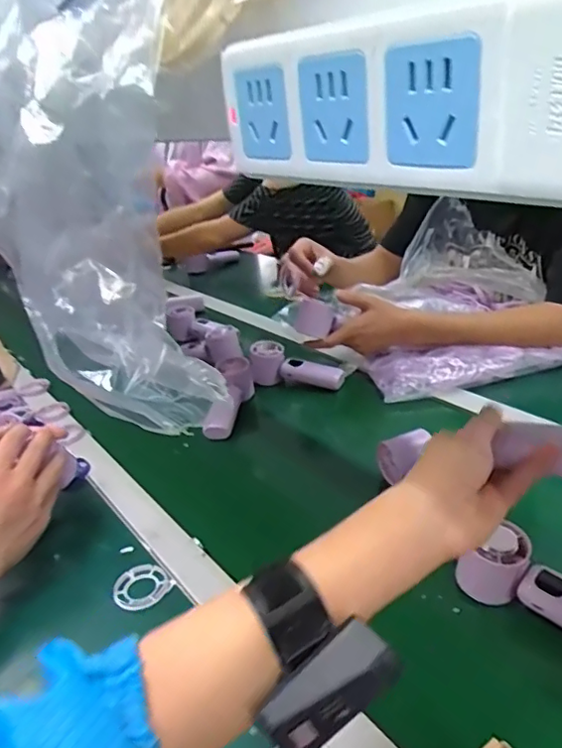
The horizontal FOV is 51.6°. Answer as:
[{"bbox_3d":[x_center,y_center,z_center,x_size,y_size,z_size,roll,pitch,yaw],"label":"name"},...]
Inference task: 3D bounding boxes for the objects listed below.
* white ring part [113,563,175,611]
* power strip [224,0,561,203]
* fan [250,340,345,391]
[{"bbox_3d":[-0.139,0.211,0.581,0.055,0.012,0.053,-6,26,3],"label":"white ring part"},{"bbox_3d":[0.037,-0.090,0.191,0.034,0.051,0.165,-21,29,-25],"label":"power strip"},{"bbox_3d":[0.021,-0.002,0.946,0.159,0.060,0.073,16,31,10],"label":"fan"}]

